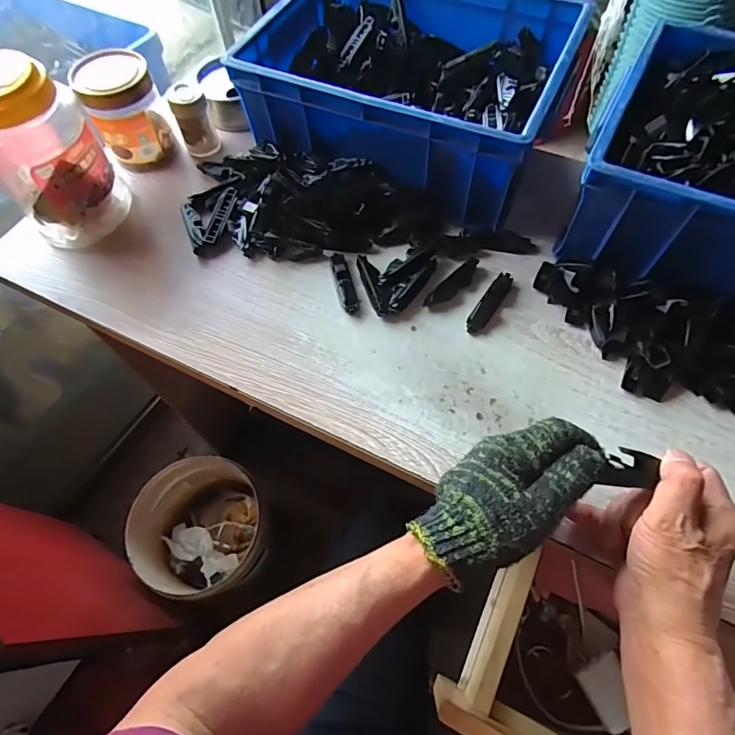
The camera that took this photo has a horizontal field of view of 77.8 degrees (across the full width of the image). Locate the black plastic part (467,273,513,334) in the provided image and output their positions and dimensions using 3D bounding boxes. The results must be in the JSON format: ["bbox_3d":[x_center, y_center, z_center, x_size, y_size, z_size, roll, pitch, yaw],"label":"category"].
[{"bbox_3d":[0.129,-0.068,0.480,0.020,0.010,0.078,32,68,17],"label":"black plastic part"}]

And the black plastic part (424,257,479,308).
[{"bbox_3d":[0.091,-0.089,0.485,0.075,0.016,0.019,-37,68,-16],"label":"black plastic part"}]

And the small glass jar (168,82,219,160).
[{"bbox_3d":[-0.223,-0.319,0.588,0.044,0.076,0.042,-1,63,1],"label":"small glass jar"}]

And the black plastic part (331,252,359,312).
[{"bbox_3d":[-0.027,-0.096,0.496,0.019,0.012,0.082,-14,63,-6],"label":"black plastic part"}]

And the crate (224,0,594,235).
[{"bbox_3d":[0.052,-0.343,0.549,0.337,0.112,0.269,22,66,12],"label":"crate"}]

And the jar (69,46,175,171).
[{"bbox_3d":[-0.293,-0.314,0.558,0.082,0.102,0.068,-28,66,-12],"label":"jar"}]

